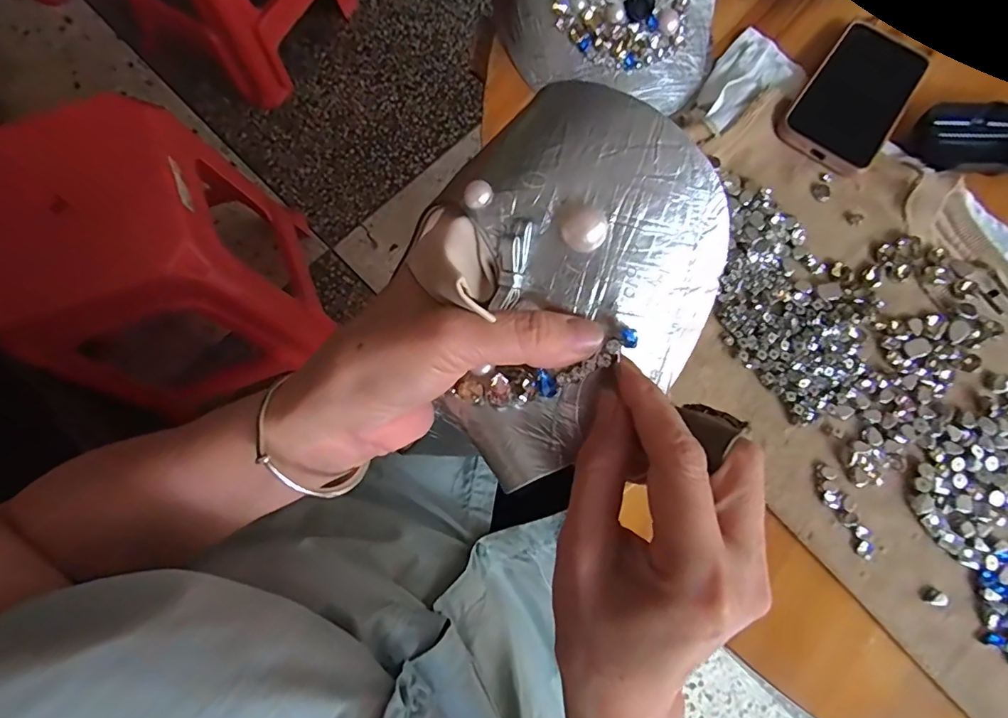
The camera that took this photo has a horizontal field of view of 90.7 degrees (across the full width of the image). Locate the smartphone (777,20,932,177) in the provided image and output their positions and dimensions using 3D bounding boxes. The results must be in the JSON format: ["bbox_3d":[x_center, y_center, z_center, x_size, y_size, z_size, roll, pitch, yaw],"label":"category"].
[{"bbox_3d":[0.280,-0.211,0.395,0.071,0.015,0.160,35,70,8],"label":"smartphone"}]

